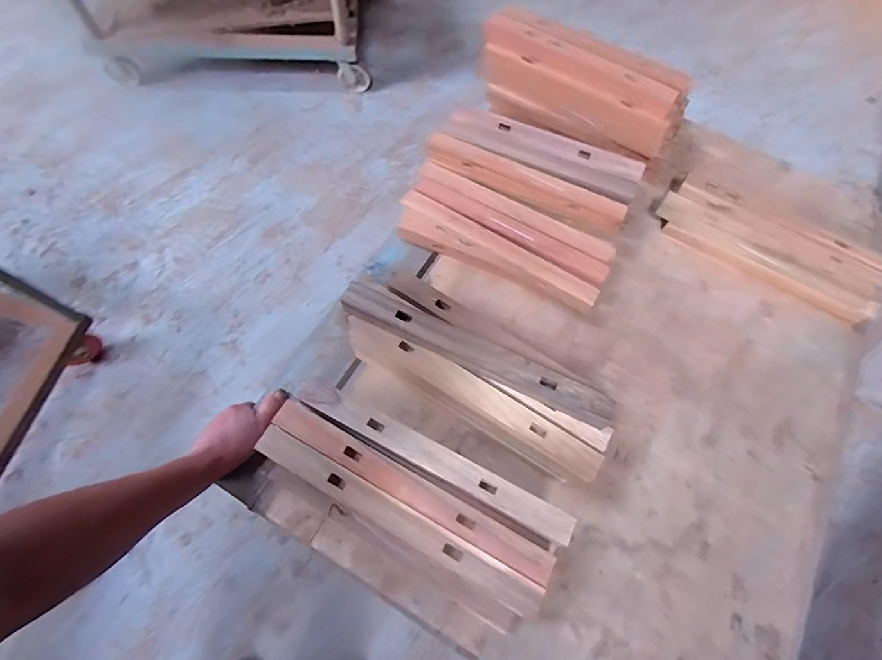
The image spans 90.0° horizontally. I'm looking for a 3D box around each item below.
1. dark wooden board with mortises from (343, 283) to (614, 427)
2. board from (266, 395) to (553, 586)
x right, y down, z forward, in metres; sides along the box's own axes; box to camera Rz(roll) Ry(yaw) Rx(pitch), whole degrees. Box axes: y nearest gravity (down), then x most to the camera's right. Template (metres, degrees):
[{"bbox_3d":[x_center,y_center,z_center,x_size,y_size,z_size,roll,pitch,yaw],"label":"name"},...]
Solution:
[{"bbox_3d":[0.041,0.026,0.498,0.322,0.024,0.041,25,70,6],"label":"dark wooden board with mortises"},{"bbox_3d":[-0.033,0.169,0.463,0.320,0.015,0.034,28,73,9],"label":"board"}]

